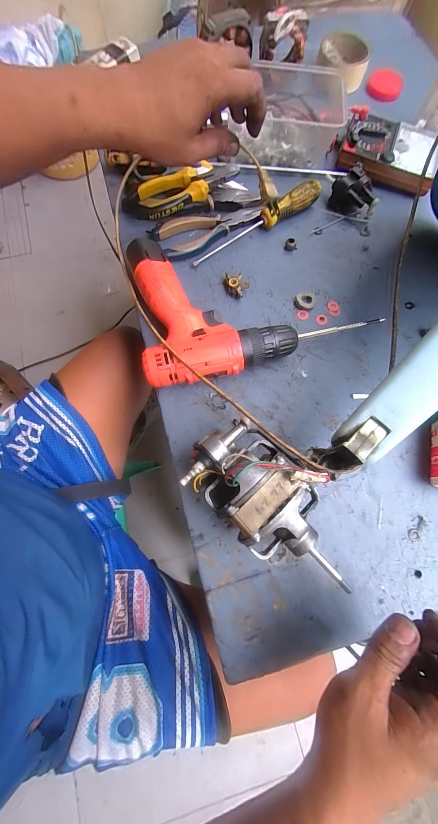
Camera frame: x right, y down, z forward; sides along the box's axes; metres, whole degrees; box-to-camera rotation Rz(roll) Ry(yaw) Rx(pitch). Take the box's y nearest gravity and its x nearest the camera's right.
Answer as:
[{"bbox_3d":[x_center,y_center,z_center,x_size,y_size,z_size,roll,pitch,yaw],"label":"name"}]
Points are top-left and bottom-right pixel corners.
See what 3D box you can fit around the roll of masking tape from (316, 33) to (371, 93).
[{"bbox_3d":[0.210,-0.595,0.487,0.083,0.034,0.090,21,76,4],"label":"roll of masking tape"}]

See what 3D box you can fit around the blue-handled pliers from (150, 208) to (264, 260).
[{"bbox_3d":[-0.016,-0.254,0.407,0.157,0.015,0.062,-12,76,-4],"label":"blue-handled pliers"}]

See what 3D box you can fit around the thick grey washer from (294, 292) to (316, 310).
[{"bbox_3d":[0.116,-0.150,0.388,0.027,0.007,0.024,21,76,4],"label":"thick grey washer"}]

